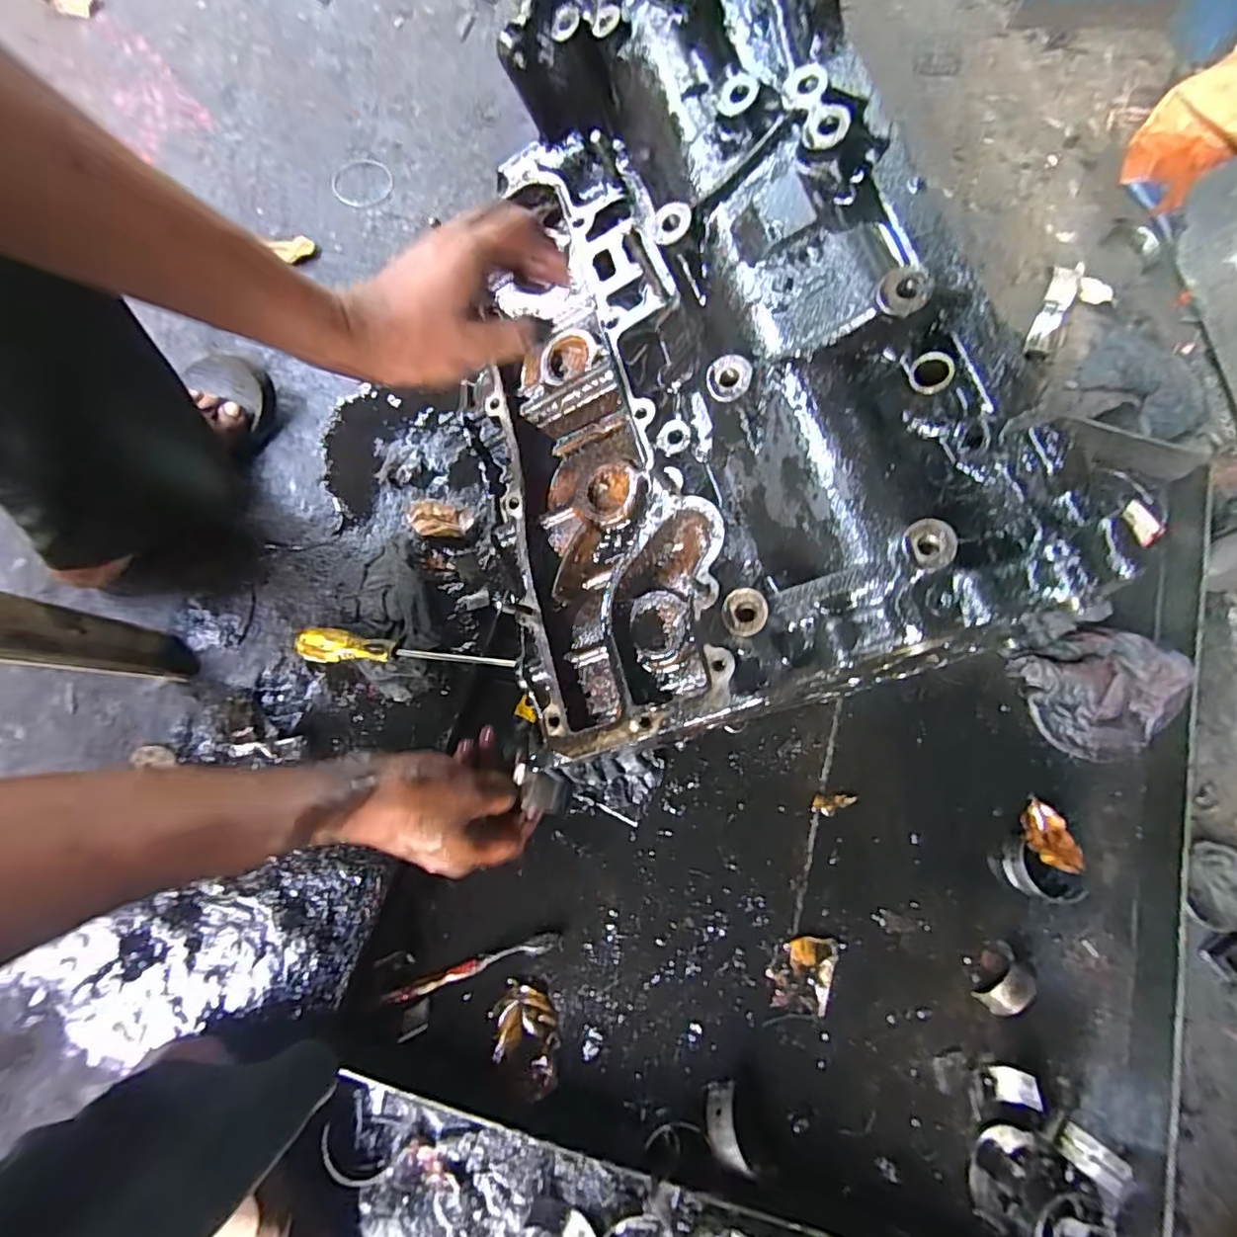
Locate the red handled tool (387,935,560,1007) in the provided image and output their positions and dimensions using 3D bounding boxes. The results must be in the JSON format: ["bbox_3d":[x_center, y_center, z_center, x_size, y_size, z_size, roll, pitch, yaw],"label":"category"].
[{"bbox_3d":[-0.125,0.307,0.523,0.154,0.011,0.015,-15,76,-6],"label":"red handled tool"}]

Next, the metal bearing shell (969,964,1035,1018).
[{"bbox_3d":[0.352,0.338,0.537,0.050,0.019,0.033,-36,78,-10],"label":"metal bearing shell"}]

